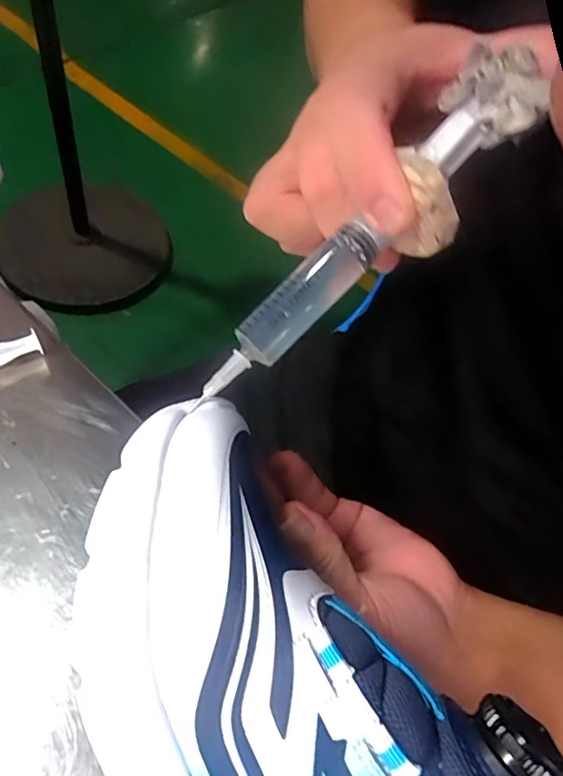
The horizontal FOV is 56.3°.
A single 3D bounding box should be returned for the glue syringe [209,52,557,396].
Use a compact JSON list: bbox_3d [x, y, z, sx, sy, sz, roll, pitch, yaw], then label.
[{"bbox_3d":[0.033,-0.052,0.170,0.149,0.028,0.035,-46,71,-1],"label":"glue syringe"}]

